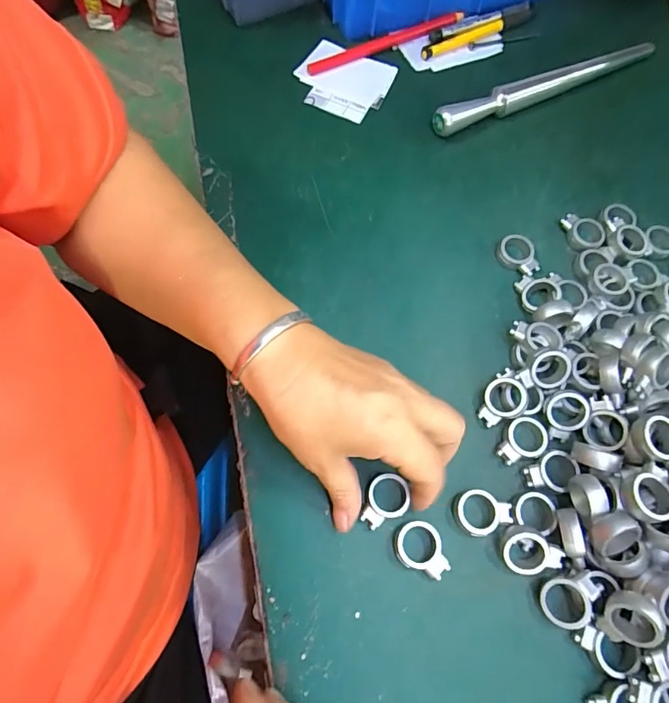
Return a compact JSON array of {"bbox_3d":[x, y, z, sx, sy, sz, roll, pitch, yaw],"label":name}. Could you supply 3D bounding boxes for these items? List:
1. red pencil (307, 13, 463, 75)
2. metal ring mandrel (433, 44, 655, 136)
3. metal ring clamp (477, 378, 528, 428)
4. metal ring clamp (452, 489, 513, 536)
[{"bbox_3d":[0.047,-0.281,0.410,0.154,0.010,0.014,-24,71,-10],"label":"red pencil"},{"bbox_3d":[0.186,-0.230,0.392,0.225,0.021,0.018,-23,71,-9],"label":"metal ring mandrel"},{"bbox_3d":[0.110,0.034,0.297,0.034,0.009,0.026,-44,60,8],"label":"metal ring clamp"},{"bbox_3d":[0.091,0.098,0.275,0.034,0.010,0.026,2,69,0],"label":"metal ring clamp"}]

